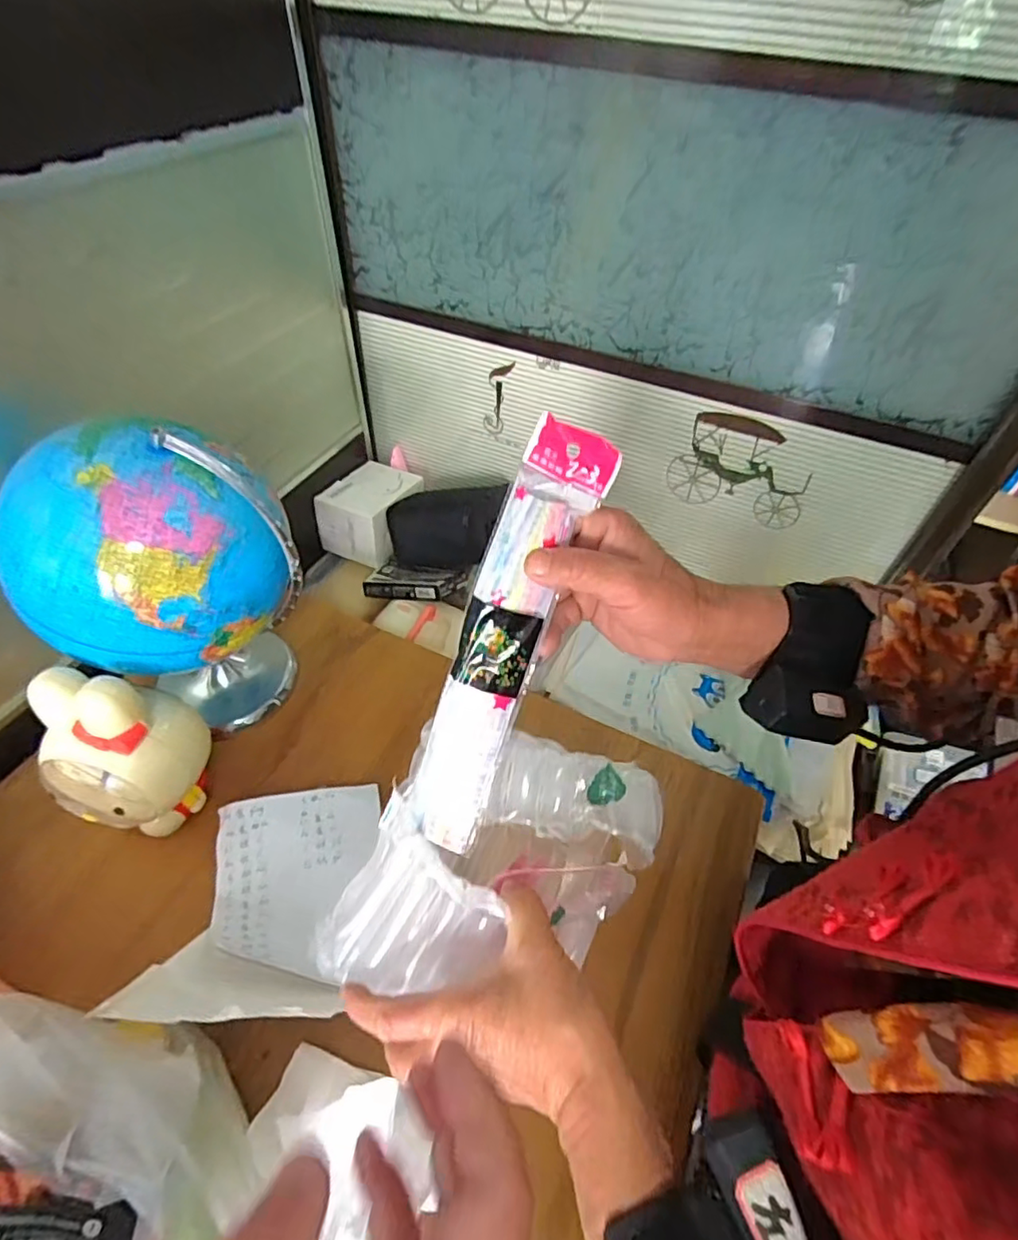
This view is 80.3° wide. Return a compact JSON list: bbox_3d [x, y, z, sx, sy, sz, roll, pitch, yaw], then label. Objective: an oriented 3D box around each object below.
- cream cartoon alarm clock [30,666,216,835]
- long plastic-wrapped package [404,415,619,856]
[{"bbox_3d":[-0.324,0.117,0.521,0.095,0.186,0.118,26,53,19],"label":"cream cartoon alarm clock"},{"bbox_3d":[-0.004,0.017,0.345,0.047,0.251,0.021,22,12,16],"label":"long plastic-wrapped package"}]

